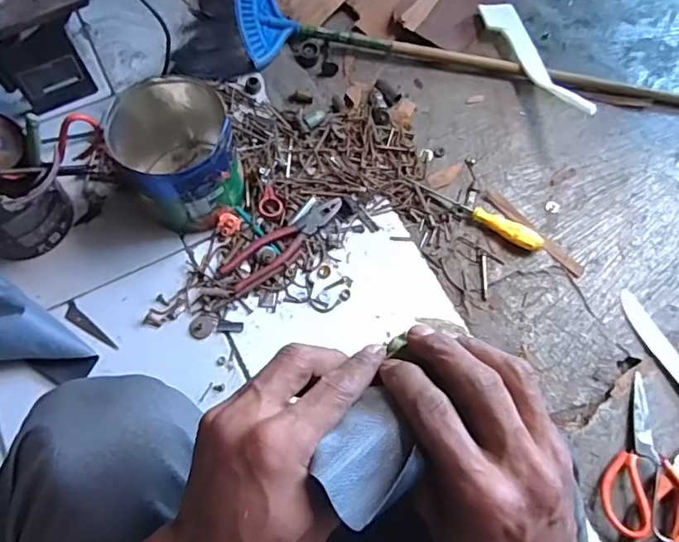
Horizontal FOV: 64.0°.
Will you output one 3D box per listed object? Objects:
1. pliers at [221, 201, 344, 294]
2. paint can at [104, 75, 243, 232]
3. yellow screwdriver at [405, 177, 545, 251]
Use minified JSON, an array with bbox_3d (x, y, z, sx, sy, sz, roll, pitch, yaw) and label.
[{"bbox_3d":[-0.074,-0.042,0.759,0.191,0.010,0.052,-37,74,-13],"label":"pliers"},{"bbox_3d":[-0.212,-0.154,0.724,0.147,0.155,0.137,0,70,-1],"label":"paint can"},{"bbox_3d":[0.202,-0.091,0.809,0.215,0.026,0.030,34,73,11],"label":"yellow screwdriver"}]

